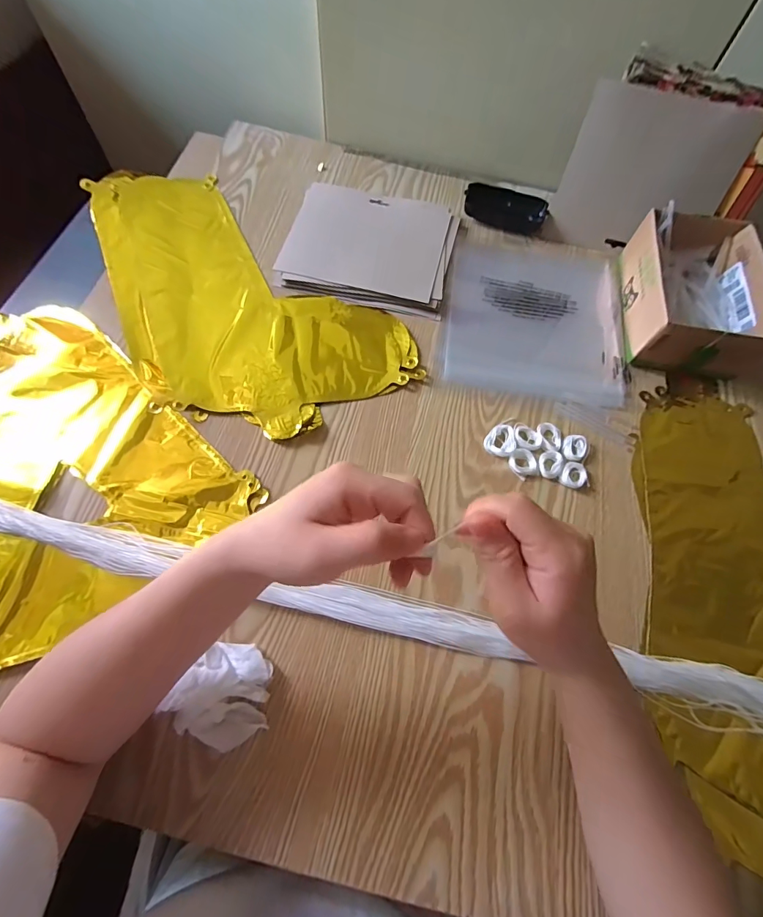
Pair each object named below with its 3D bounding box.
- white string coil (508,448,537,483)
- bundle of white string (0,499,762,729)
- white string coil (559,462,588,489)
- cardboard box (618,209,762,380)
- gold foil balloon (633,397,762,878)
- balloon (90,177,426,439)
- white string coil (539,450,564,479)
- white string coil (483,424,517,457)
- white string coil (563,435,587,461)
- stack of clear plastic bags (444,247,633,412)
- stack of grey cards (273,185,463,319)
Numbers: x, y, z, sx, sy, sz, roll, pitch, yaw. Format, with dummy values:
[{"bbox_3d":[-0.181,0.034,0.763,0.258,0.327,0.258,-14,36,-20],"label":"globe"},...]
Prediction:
[{"bbox_3d":[0.144,0.005,0.426,0.026,0.006,0.029,-35,72,-16],"label":"white string coil"},{"bbox_3d":[-0.011,0.126,0.359,0.820,0.026,0.045,14,66,3],"label":"bundle of white string"},{"bbox_3d":[0.193,0.017,0.424,0.024,0.006,0.029,31,68,11],"label":"white string coil"},{"bbox_3d":[0.367,-0.195,0.501,0.137,0.069,0.184,7,66,1],"label":"cardboard box"},{"bbox_3d":[0.321,0.122,0.381,0.159,0.010,0.409,12,66,3],"label":"gold foil balloon"},{"bbox_3d":[-0.185,-0.184,0.486,0.433,0.019,0.230,40,70,14],"label":"balloon"},{"bbox_3d":[0.171,0.006,0.426,0.023,0.004,0.030,13,66,3],"label":"white string coil"},{"bbox_3d":[0.125,-0.018,0.437,0.030,0.007,0.036,38,70,13],"label":"white string coil"},{"bbox_3d":[0.200,-0.011,0.437,0.024,0.006,0.031,21,67,7],"label":"white string coil"},{"bbox_3d":[0.189,-0.175,0.518,0.211,0.014,0.236,9,66,2],"label":"stack of clear plastic bags"},{"bbox_3d":[-0.013,-0.269,0.534,0.201,0.014,0.173,12,66,3],"label":"stack of grey cards"}]

